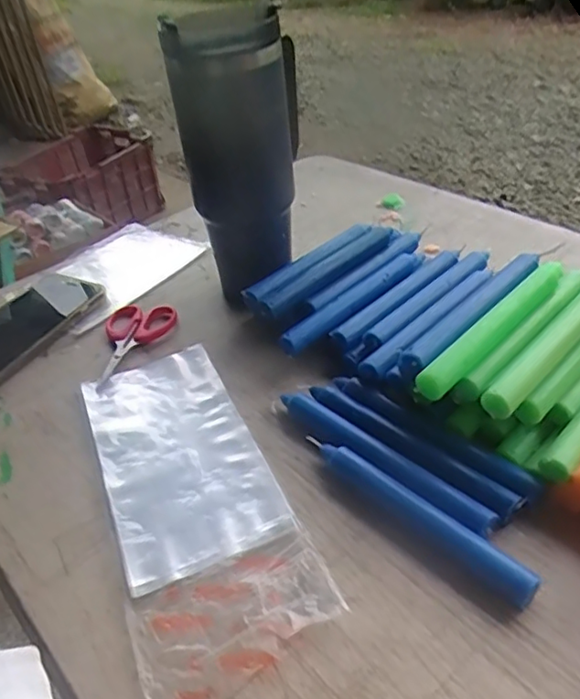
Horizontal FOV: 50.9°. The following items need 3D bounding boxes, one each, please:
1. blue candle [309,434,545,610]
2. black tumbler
[{"bbox_3d":[0.072,0.097,0.361,0.019,0.018,0.152,-33,46,-30],"label":"blue candle"},{"bbox_3d":[-0.038,-0.153,0.522,0.094,0.230,0.093,-4,38,3],"label":"black tumbler"}]

